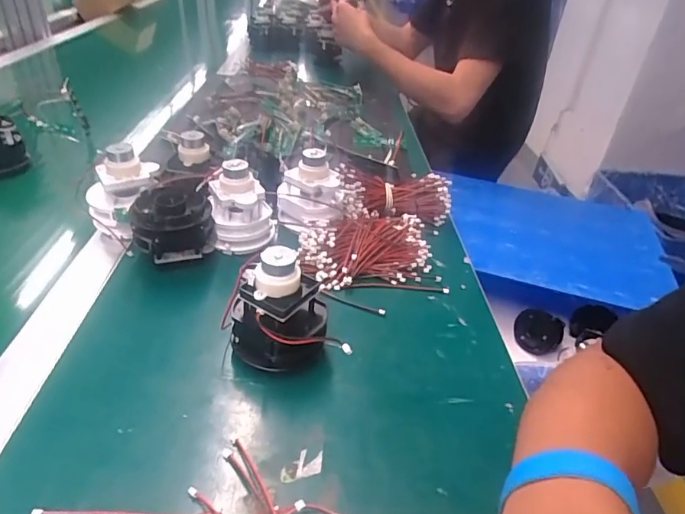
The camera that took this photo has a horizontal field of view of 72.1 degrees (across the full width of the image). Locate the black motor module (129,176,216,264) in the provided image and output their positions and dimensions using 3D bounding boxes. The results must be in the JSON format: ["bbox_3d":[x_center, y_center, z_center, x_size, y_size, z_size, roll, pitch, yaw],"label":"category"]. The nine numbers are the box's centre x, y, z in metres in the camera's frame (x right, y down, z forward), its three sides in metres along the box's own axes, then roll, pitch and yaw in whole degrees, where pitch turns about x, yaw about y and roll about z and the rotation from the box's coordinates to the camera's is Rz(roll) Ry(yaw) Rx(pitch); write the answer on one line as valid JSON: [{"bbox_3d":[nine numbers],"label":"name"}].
[{"bbox_3d":[-0.160,-0.031,0.450,0.069,0.067,0.085,-7,36,-19],"label":"black motor module"}]

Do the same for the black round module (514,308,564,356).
[{"bbox_3d":[0.323,0.124,0.779,0.073,0.072,0.025,11,-5,16],"label":"black round module"}]

